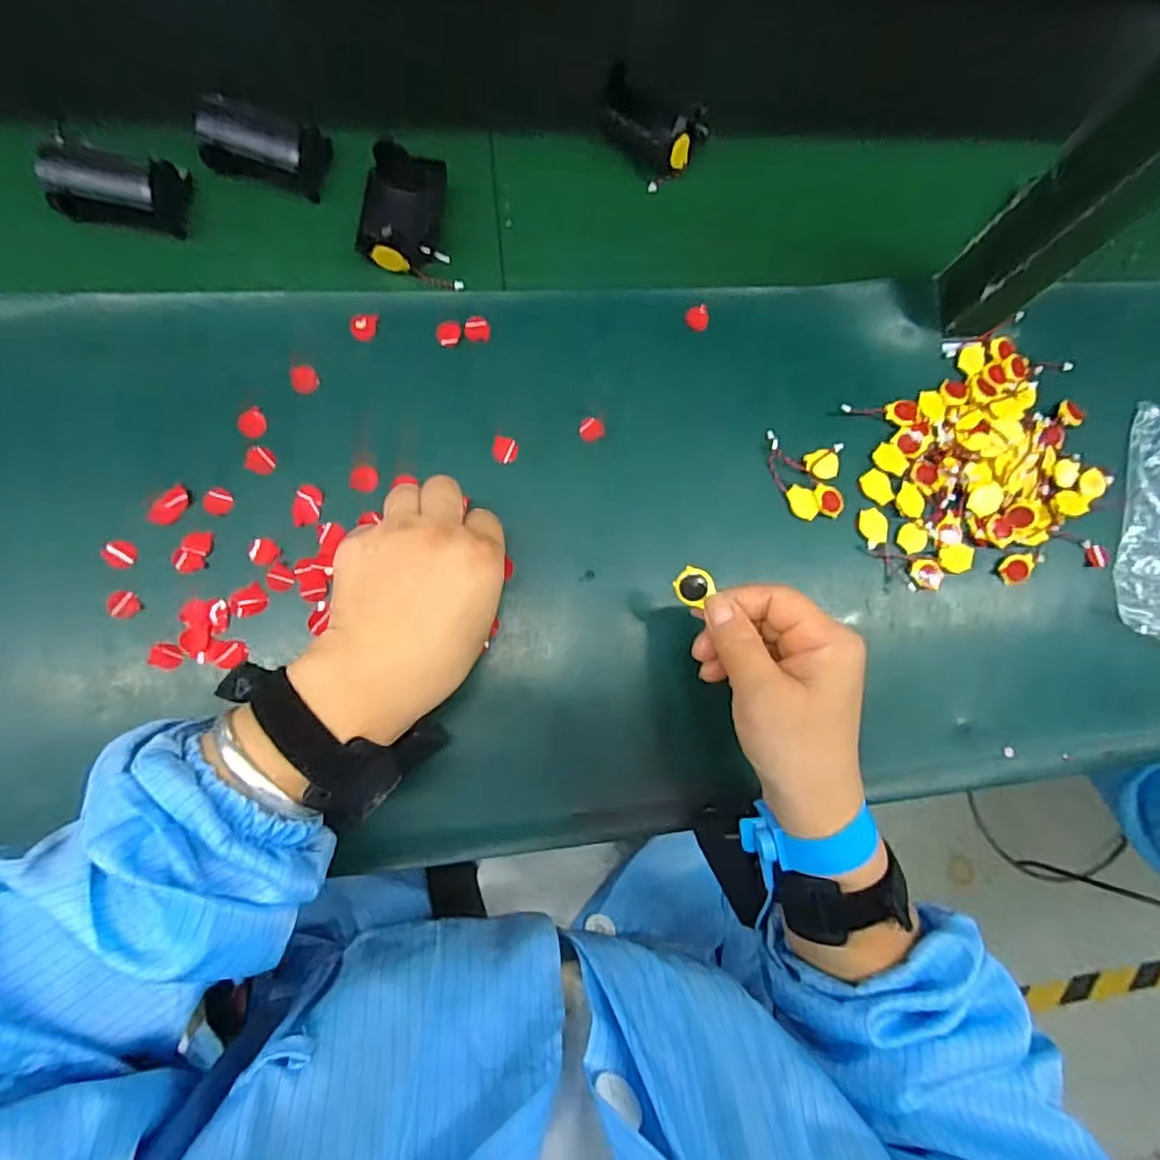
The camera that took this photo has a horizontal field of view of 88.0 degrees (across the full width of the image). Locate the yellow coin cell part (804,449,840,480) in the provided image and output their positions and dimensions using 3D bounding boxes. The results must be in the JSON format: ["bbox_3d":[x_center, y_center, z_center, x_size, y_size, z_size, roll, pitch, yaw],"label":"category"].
[{"bbox_3d":[0.166,-0.079,0.408,0.023,0.004,0.021,1,83,-7],"label":"yellow coin cell part"}]

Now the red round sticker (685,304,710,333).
[{"bbox_3d":[0.081,-0.181,0.412,0.017,0.004,0.020,9,82,-6],"label":"red round sticker"}]

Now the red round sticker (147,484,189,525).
[{"bbox_3d":[-0.245,-0.044,0.358,0.015,0.004,0.026,42,80,-1],"label":"red round sticker"}]

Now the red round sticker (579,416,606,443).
[{"bbox_3d":[0.008,-0.100,0.398,0.017,0.004,0.016,0,88,-5],"label":"red round sticker"}]

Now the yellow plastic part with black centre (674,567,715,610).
[{"bbox_3d":[0.062,0.003,0.327,0.019,0.006,0.019,-45,80,13],"label":"yellow plastic part with black centre"}]

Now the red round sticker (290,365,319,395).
[{"bbox_3d":[-0.175,-0.127,0.381,0.017,0.004,0.018,-1,94,-16],"label":"red round sticker"}]

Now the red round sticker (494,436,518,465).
[{"bbox_3d":[-0.048,-0.084,0.388,0.016,0.004,0.017,1,83,-7],"label":"red round sticker"}]

